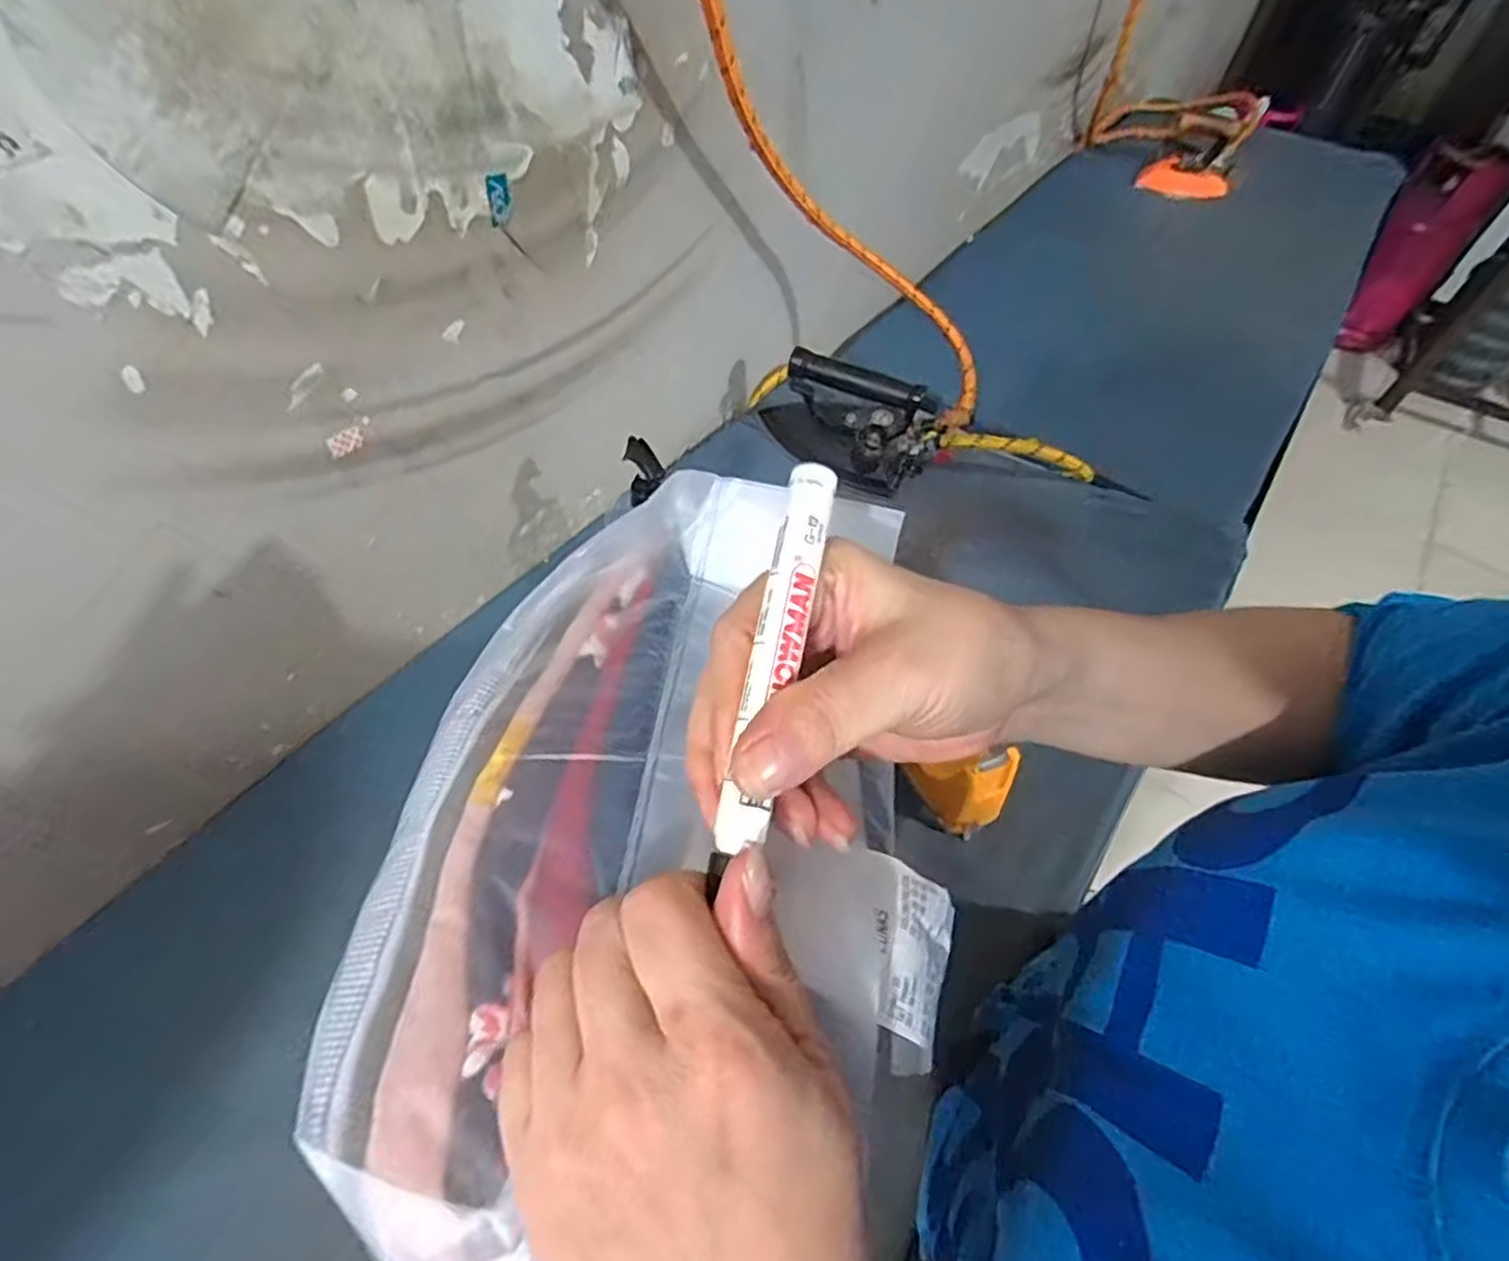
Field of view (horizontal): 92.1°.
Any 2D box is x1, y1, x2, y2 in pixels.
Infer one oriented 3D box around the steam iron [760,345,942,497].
[{"bbox_3d":[0.120,-0.251,0.846,0.178,0.095,0.112,21,55,12],"label":"steam iron"}]

